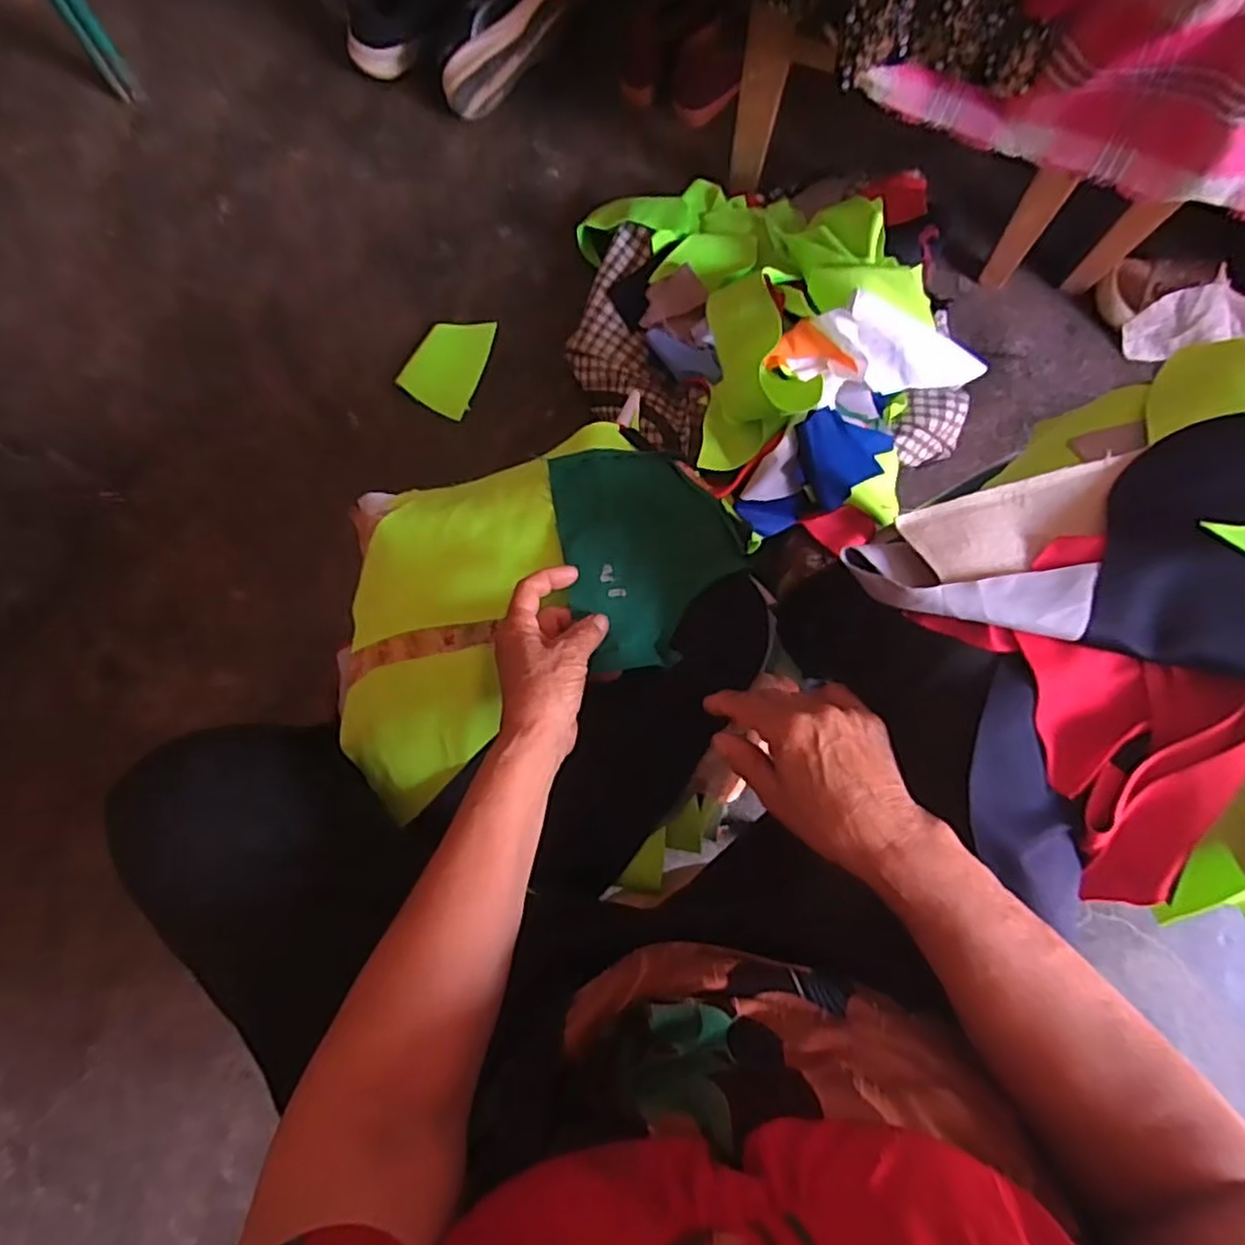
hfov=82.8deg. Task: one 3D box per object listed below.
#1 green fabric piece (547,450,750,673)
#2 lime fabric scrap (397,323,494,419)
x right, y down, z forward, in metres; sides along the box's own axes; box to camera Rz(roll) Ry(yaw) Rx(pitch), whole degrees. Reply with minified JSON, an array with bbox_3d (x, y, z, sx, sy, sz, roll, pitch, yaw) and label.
[{"bbox_3d":[0.027,-0.058,0.556,0.143,0.017,0.186,-8,67,-14],"label":"green fabric piece"},{"bbox_3d":[-0.226,-0.349,0.942,0.095,0.008,0.142,26,81,3],"label":"lime fabric scrap"}]

